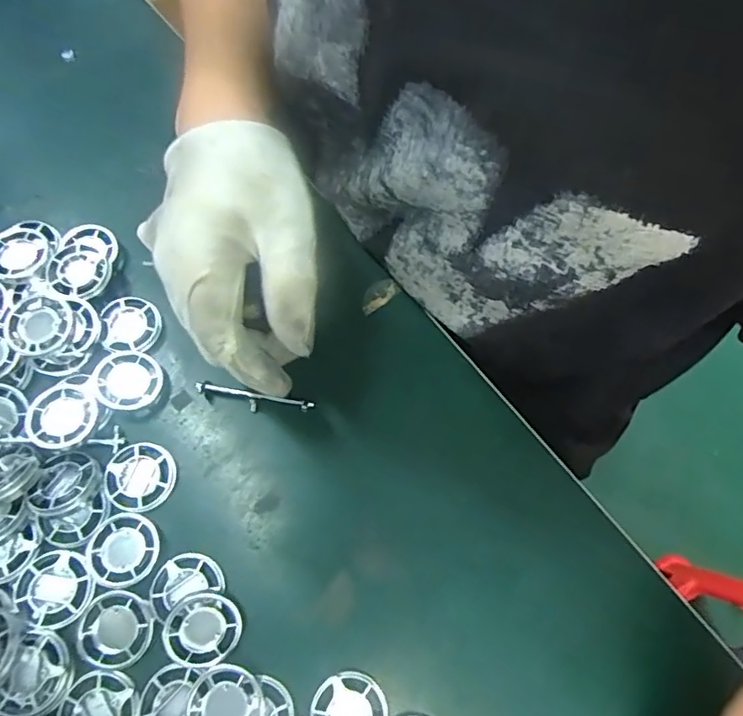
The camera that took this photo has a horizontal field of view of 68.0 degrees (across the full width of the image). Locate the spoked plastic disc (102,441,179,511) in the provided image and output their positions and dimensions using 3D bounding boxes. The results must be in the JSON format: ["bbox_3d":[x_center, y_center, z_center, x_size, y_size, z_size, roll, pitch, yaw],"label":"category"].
[{"bbox_3d":[-0.135,0.069,0.321,0.038,0.006,0.038,14,71,3],"label":"spoked plastic disc"}]

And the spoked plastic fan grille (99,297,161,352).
[{"bbox_3d":[-0.153,-0.022,0.350,0.034,0.009,0.038,0,71,-1],"label":"spoked plastic fan grille"}]

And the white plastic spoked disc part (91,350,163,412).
[{"bbox_3d":[-0.148,0.013,0.335,0.038,0.005,0.036,18,67,-14],"label":"white plastic spoked disc part"}]

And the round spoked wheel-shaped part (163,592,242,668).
[{"bbox_3d":[-0.089,0.144,0.290,0.036,0.005,0.036,2,84,-17],"label":"round spoked wheel-shaped part"}]

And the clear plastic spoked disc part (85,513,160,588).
[{"bbox_3d":[-0.138,0.106,0.304,0.037,0.004,0.037,0,71,-1],"label":"clear plastic spoked disc part"}]

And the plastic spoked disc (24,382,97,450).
[{"bbox_3d":[-0.181,0.034,0.323,0.038,0.012,0.038,0,71,-1],"label":"plastic spoked disc"}]

